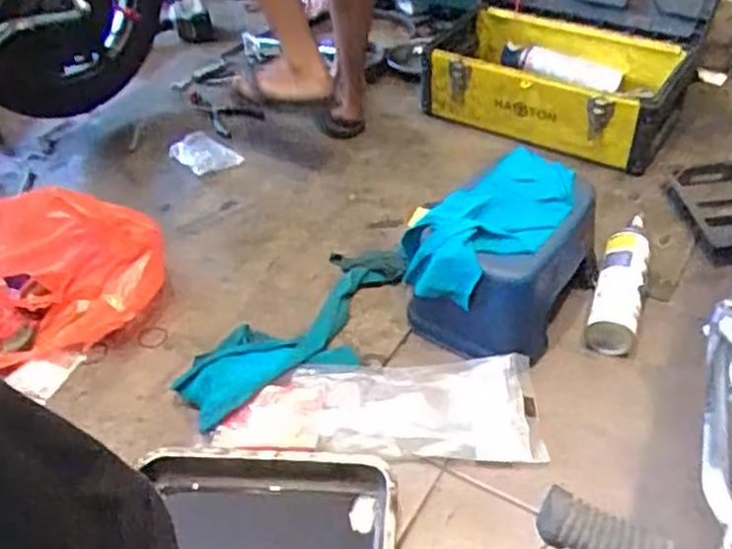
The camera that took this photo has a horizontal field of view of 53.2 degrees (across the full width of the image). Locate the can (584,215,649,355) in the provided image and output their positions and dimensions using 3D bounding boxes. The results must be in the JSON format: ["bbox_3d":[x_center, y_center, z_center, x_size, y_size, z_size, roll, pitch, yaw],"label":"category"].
[{"bbox_3d":[0.379,0.004,1.087,0.067,0.077,0.253,12,46,17],"label":"can"}]

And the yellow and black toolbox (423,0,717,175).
[{"bbox_3d":[0.364,-0.445,1.340,0.468,0.332,0.377,26,51,29],"label":"yellow and black toolbox"}]

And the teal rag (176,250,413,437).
[{"bbox_3d":[-0.087,0.078,1.062,0.181,0.041,0.416,25,51,28],"label":"teal rag"}]

